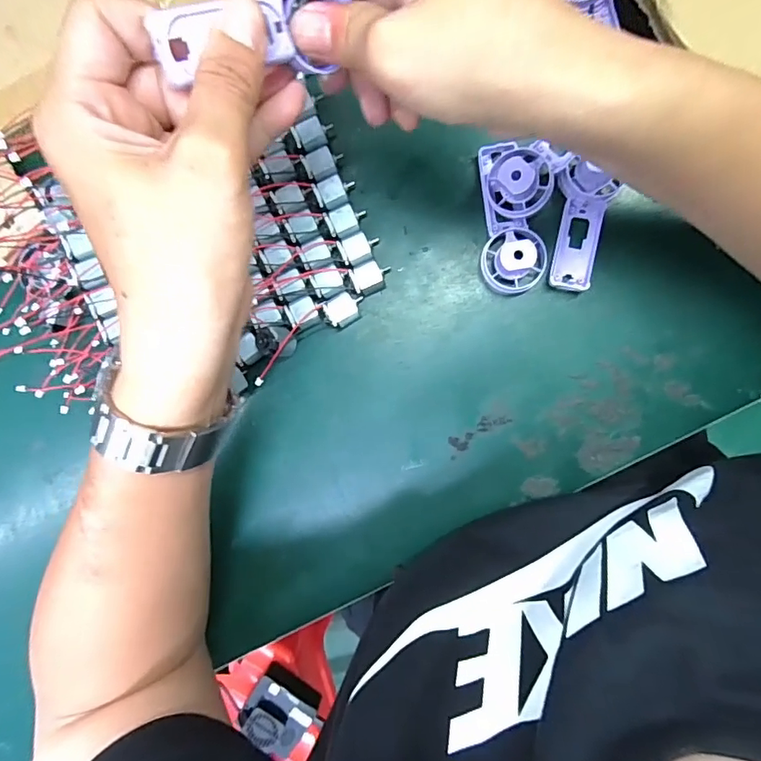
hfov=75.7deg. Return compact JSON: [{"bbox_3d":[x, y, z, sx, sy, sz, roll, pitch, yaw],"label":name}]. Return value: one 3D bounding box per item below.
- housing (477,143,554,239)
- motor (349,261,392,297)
[{"bbox_3d":[0.085,-0.123,0.308,0.039,0.021,0.053,-8,90,6],"label":"housing"},{"bbox_3d":[-0.005,-0.067,0.324,0.025,0.013,0.018,-20,89,6],"label":"motor"}]

